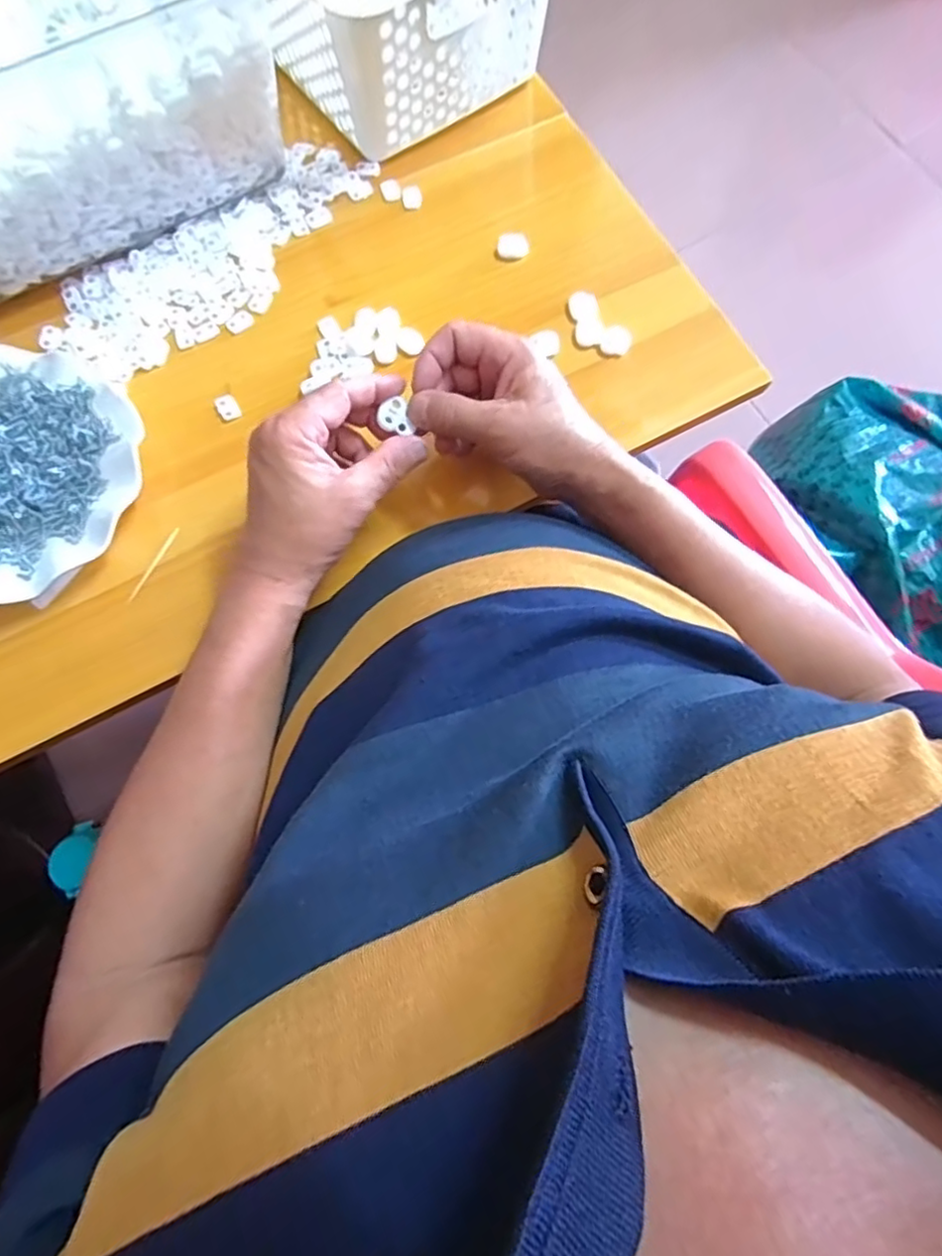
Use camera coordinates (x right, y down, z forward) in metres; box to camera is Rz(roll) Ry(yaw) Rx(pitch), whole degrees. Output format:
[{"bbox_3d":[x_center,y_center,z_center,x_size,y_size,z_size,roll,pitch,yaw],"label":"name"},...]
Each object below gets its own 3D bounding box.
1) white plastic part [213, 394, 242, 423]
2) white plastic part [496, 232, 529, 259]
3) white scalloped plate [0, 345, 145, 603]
[{"bbox_3d":[-0.174,-0.158,0.454,0.015,0.006,0.018,-27,76,-9],"label":"white plastic part"},{"bbox_3d":[0.033,-0.296,0.488,0.024,0.014,0.016,8,74,1],"label":"white plastic part"},{"bbox_3d":[-0.312,-0.102,0.424,0.176,0.024,0.182,0,74,-1],"label":"white scalloped plate"}]

